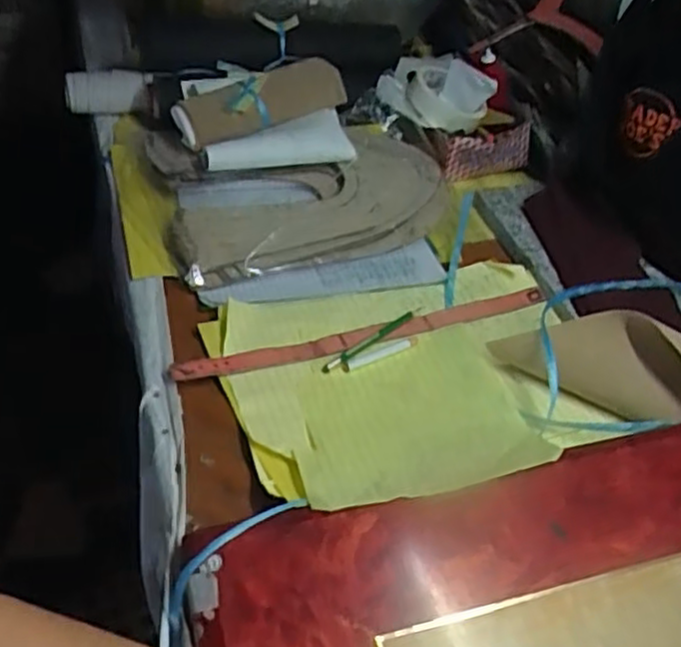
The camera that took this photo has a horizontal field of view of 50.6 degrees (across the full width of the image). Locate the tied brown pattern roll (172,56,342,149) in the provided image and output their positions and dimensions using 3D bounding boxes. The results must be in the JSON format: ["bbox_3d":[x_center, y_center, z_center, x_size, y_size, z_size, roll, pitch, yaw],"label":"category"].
[{"bbox_3d":[-0.089,-0.255,0.838,0.217,0.061,0.058,-33,59,-30],"label":"tied brown pattern roll"}]

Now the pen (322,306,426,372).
[{"bbox_3d":[0.032,0.013,0.662,0.009,0.005,0.128,35,49,30],"label":"pen"}]

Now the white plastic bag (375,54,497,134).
[{"bbox_3d":[0.123,-0.298,0.918,0.134,0.067,0.095,16,49,8],"label":"white plastic bag"}]

